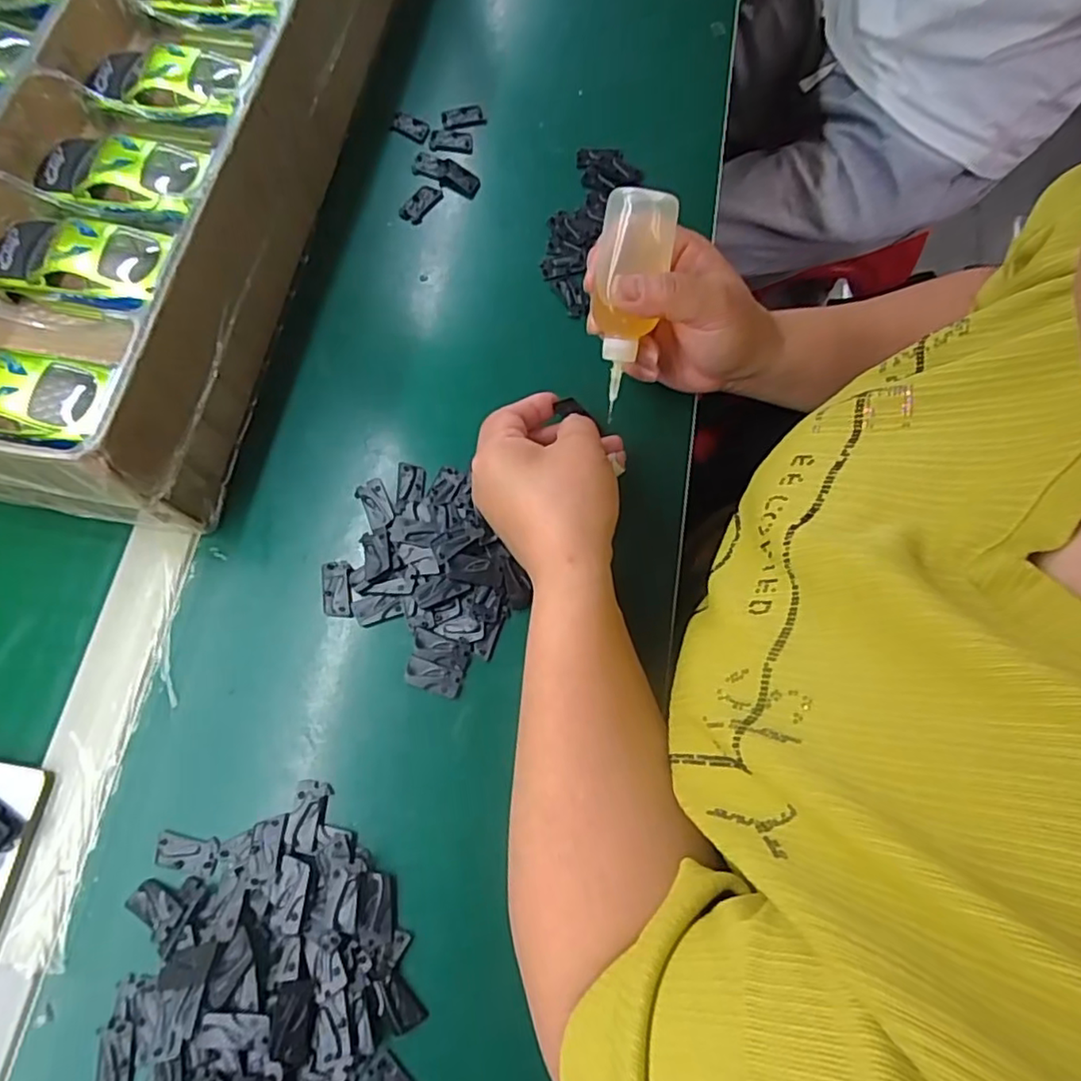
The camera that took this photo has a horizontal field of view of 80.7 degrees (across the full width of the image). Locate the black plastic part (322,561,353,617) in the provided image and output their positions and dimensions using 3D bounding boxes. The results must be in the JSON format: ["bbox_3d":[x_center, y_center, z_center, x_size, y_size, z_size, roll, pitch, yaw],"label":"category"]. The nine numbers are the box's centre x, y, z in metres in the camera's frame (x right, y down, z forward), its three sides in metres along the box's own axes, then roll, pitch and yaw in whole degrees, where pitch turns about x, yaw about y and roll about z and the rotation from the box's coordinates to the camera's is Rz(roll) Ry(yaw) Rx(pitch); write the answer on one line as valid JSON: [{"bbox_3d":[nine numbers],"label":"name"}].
[{"bbox_3d":[-0.126,0.030,0.392,0.018,0.004,0.036,-10,71,-1],"label":"black plastic part"}]

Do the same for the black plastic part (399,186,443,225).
[{"bbox_3d":[-0.092,-0.259,0.486,0.020,0.004,0.036,31,75,12],"label":"black plastic part"}]

